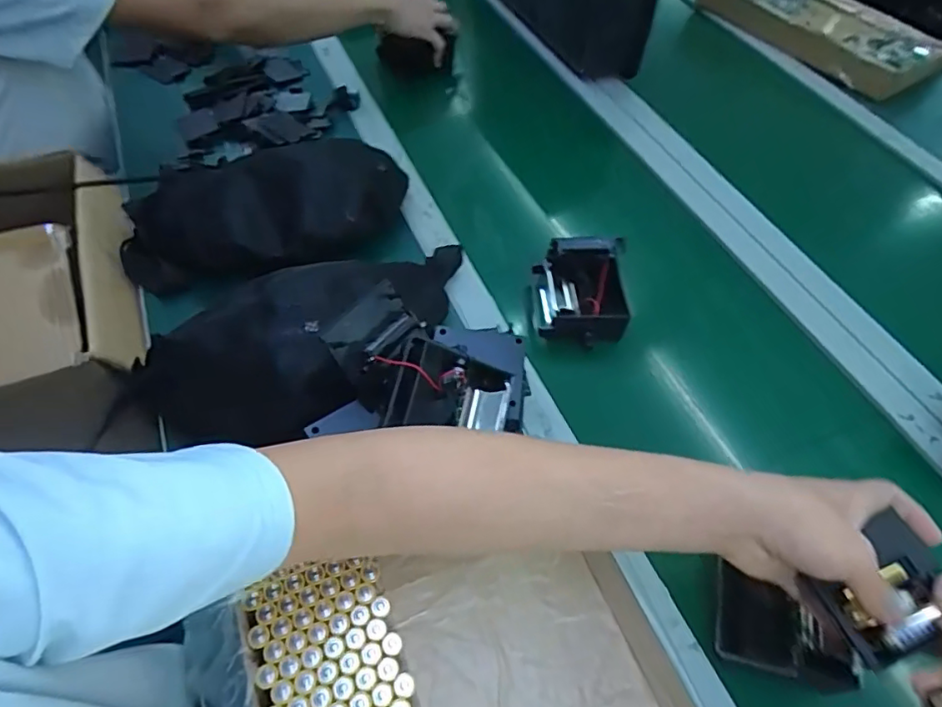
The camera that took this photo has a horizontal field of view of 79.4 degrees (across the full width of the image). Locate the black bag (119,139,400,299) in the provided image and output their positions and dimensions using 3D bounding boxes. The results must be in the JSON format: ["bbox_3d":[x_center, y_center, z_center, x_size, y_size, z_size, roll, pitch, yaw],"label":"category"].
[{"bbox_3d":[-0.221,-0.147,0.605,0.298,0.094,0.159,-14,56,1],"label":"black bag"}]

